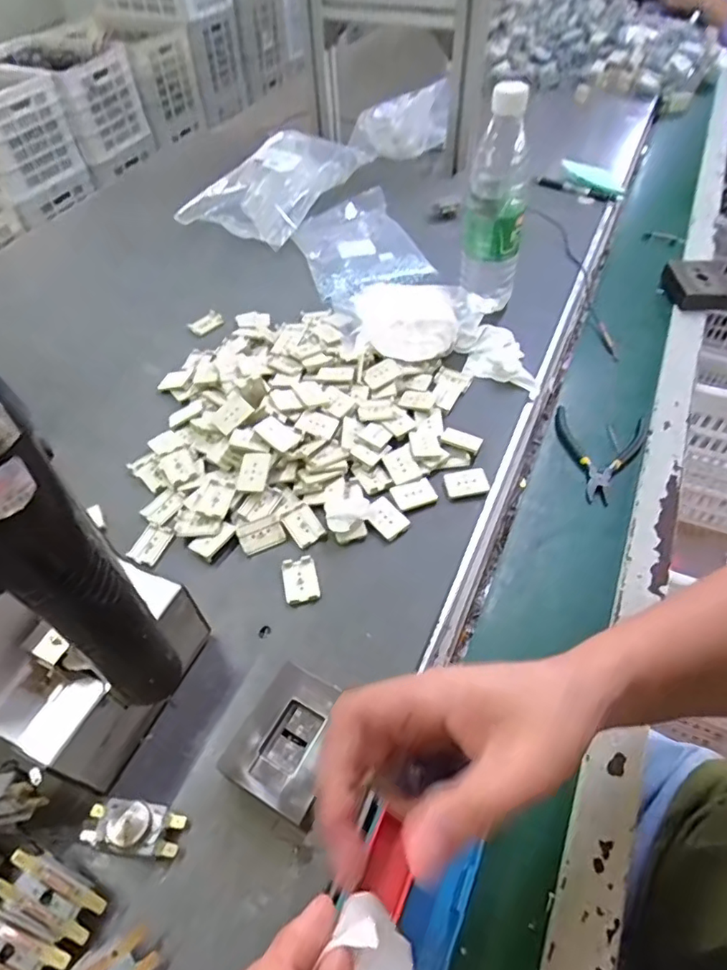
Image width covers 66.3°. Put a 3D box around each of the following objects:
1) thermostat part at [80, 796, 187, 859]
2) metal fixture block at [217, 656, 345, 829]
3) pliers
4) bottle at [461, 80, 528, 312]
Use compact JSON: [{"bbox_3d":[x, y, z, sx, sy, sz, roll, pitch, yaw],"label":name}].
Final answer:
[{"bbox_3d":[-0.144,0.213,0.347,0.059,0.026,0.028,6,51,6],"label":"thermostat part"},{"bbox_3d":[-0.047,0.172,0.376,0.062,0.027,0.080,24,55,20],"label":"metal fixture block"},{"bbox_3d":[0.246,-0.032,0.580,0.094,0.007,0.122,11,52,10],"label":"pliers"},{"bbox_3d":[0.147,-0.315,0.607,0.065,0.215,0.065,9,52,9],"label":"bottle"}]

